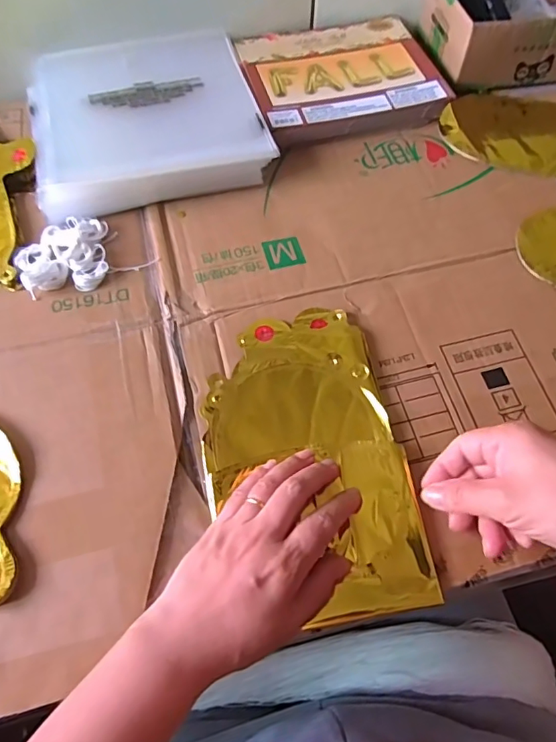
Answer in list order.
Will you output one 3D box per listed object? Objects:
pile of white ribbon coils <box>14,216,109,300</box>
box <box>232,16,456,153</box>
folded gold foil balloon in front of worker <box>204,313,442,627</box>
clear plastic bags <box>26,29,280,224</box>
[{"bbox_3d":[-0.189,-0.102,0.438,0.077,0.018,0.073,-8,63,-5],"label":"pile of white ribbon coils"},{"bbox_3d":[0.065,-0.331,0.561,0.199,0.025,0.186,-15,63,-8],"label":"box"},{"bbox_3d":[0.018,0.060,0.368,0.139,0.015,0.224,-11,63,-6],"label":"folded gold foil balloon in front of worker"},{"bbox_3d":[-0.137,-0.266,0.514,0.218,0.031,0.234,-15,63,-8],"label":"clear plastic bags"}]

